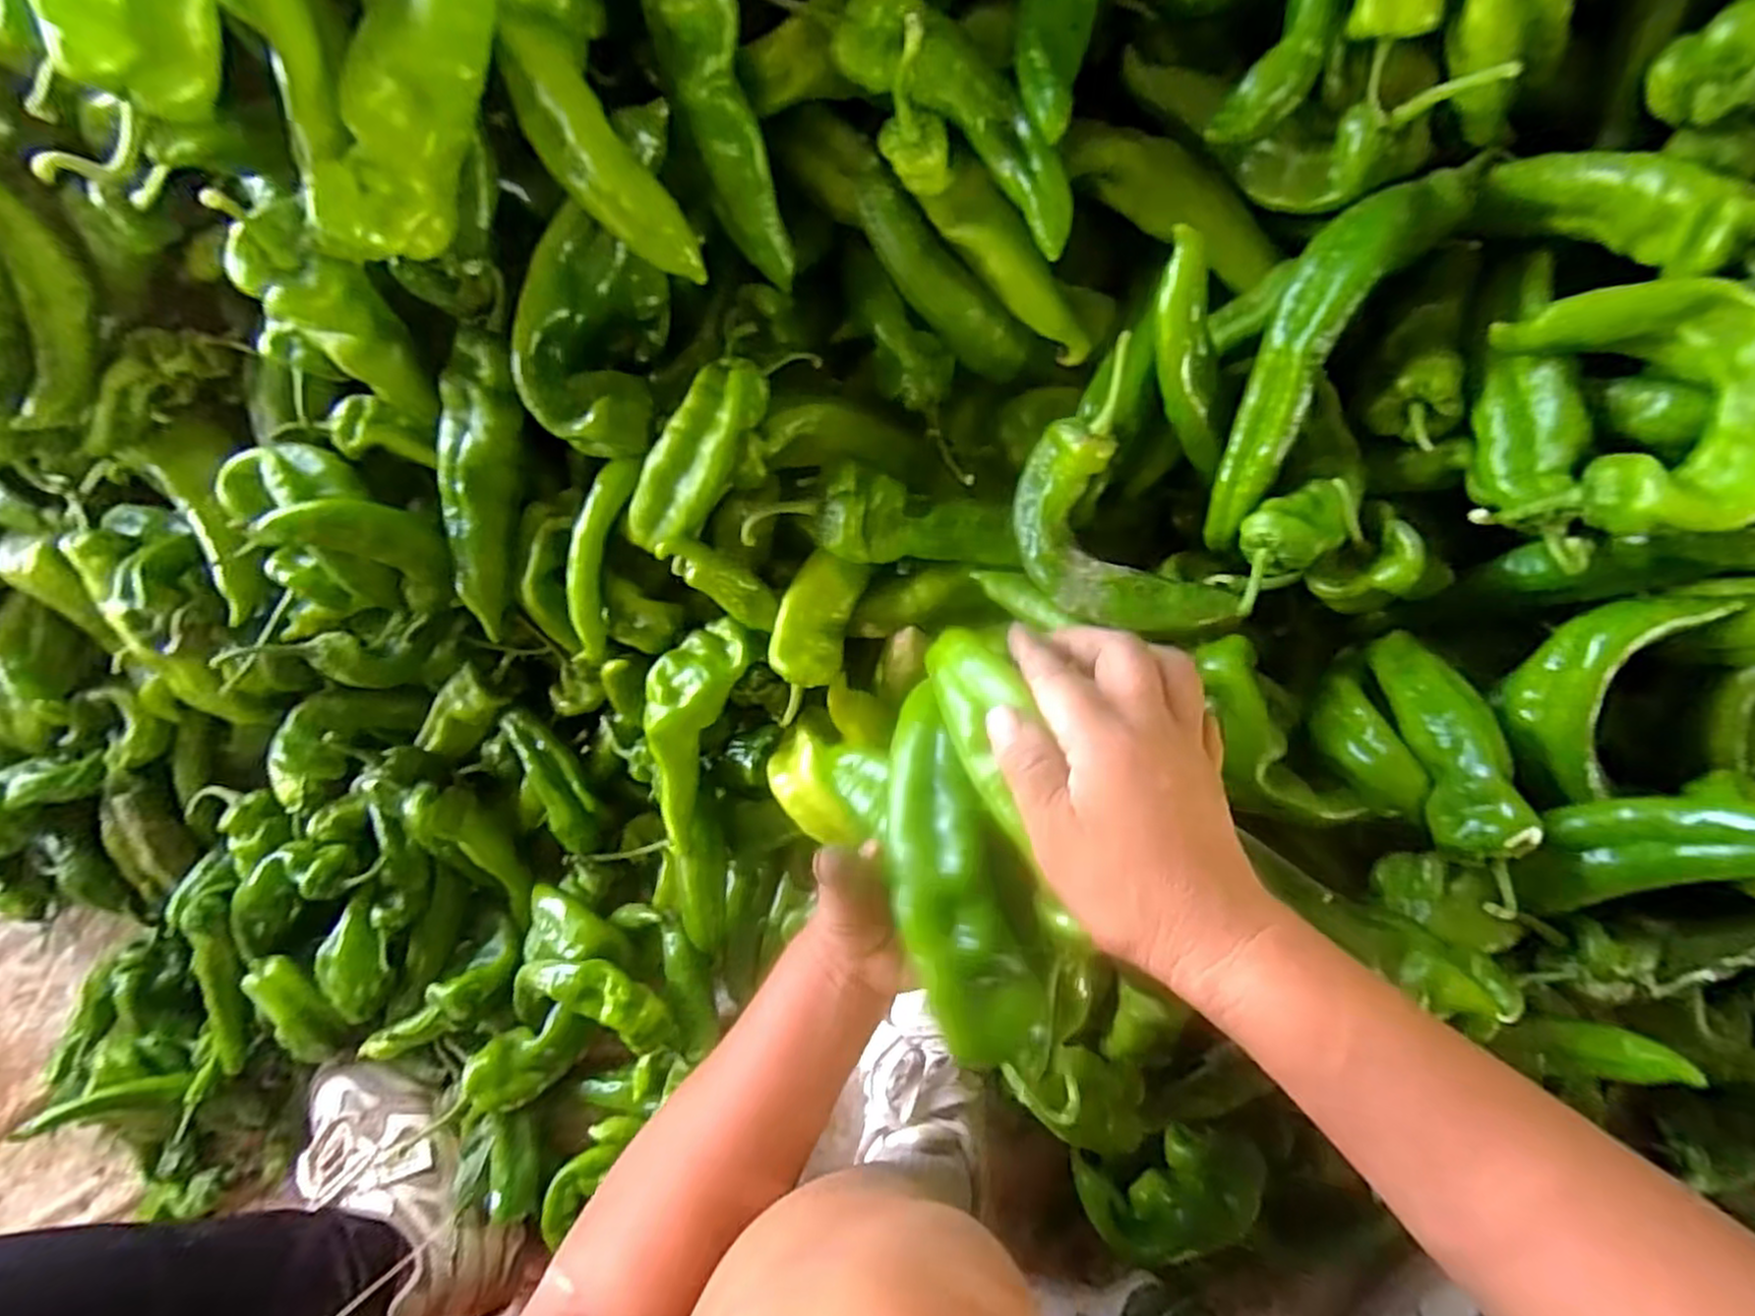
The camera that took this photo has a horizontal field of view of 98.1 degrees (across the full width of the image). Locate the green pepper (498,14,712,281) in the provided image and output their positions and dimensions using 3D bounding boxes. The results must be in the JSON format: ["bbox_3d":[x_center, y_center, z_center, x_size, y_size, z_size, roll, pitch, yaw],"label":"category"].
[{"bbox_3d":[-0.130,-0.230,0.356,0.037,0.025,0.119,-38,110,5],"label":"green pepper"}]

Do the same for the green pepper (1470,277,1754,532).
[{"bbox_3d":[0.321,-0.105,0.321,0.096,0.024,0.103,4,88,42],"label":"green pepper"}]

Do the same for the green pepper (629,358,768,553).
[{"bbox_3d":[-0.102,-0.109,0.427,0.039,0.033,0.119,39,108,9],"label":"green pepper"}]

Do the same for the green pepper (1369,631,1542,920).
[{"bbox_3d":[0.287,0.047,0.380,0.035,0.030,0.149,-5,55,9],"label":"green pepper"}]

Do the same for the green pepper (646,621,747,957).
[{"bbox_3d":[-0.122,0.096,0.526,0.058,0.038,0.245,9,113,10],"label":"green pepper"}]

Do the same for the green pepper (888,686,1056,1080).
[{"bbox_3d":[0.033,0.090,0.328,0.052,0.037,0.152,-18,74,8],"label":"green pepper"}]

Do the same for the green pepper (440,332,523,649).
[{"bbox_3d":[-0.236,-0.103,0.461,0.045,0.031,0.178,20,118,10],"label":"green pepper"}]

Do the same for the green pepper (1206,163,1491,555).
[{"bbox_3d":[0.213,-0.146,0.375,0.051,0.056,0.190,27,117,10],"label":"green pepper"}]

